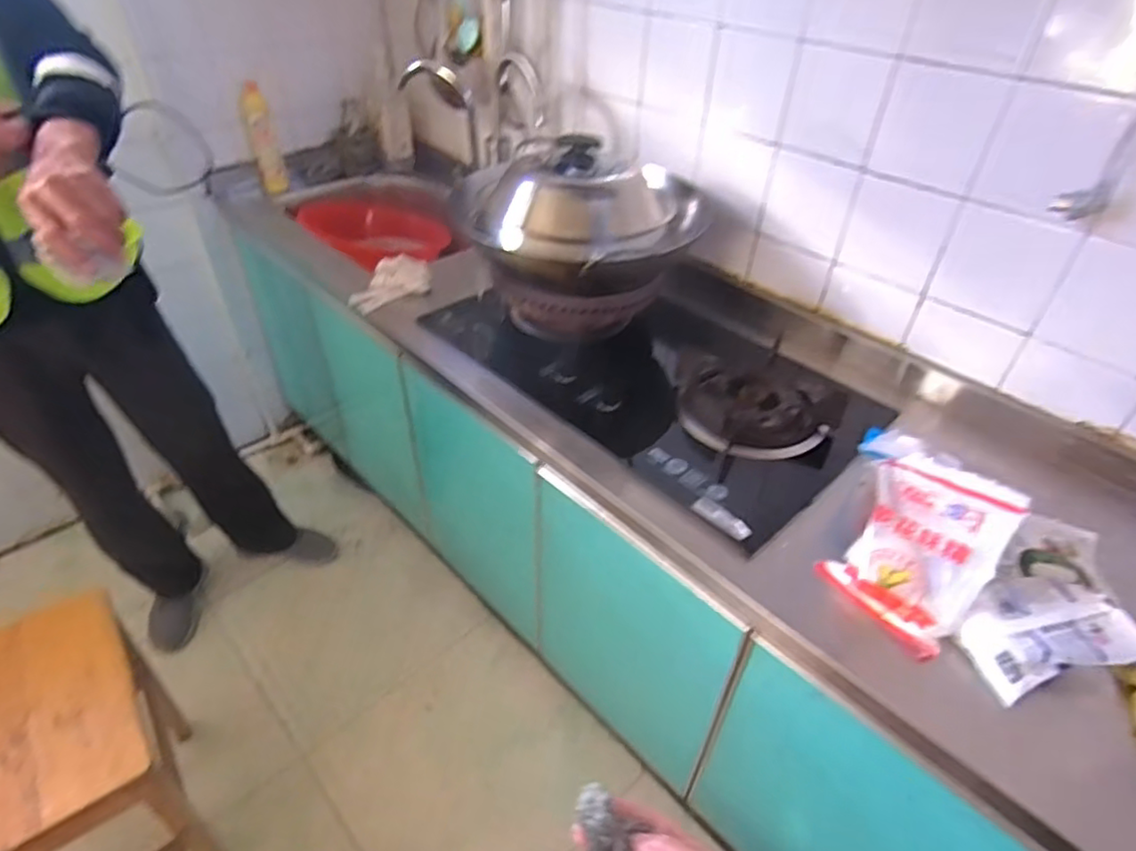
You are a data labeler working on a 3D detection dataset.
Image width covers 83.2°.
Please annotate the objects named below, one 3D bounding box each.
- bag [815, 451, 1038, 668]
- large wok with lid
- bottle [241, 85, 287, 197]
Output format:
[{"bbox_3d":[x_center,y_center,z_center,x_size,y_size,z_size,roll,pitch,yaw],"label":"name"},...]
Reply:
[{"bbox_3d":[0.402,0.139,0.738,0.154,0.079,0.205,36,85,34],"label":"bag"},{"bbox_3d":[0.018,-0.352,1.160,0.381,0.246,0.336,-18,44,-22],"label":"large wok with lid"},{"bbox_3d":[-0.787,-0.742,1.659,0.073,0.255,0.056,-14,43,-18],"label":"bottle"}]

